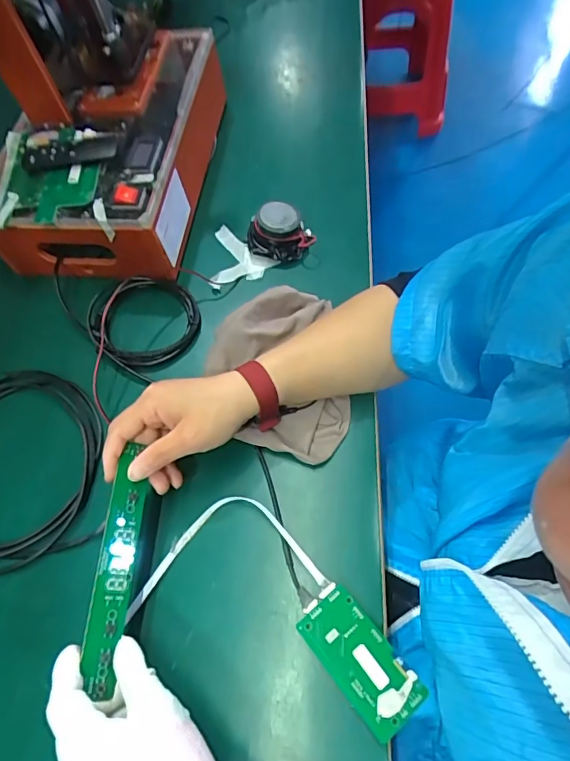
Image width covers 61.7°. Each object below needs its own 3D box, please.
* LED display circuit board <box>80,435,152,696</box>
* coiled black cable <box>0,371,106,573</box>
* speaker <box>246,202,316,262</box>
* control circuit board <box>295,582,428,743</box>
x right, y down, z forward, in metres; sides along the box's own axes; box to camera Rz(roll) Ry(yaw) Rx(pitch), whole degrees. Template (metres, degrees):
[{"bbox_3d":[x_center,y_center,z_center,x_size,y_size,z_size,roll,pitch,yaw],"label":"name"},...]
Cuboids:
[{"bbox_3d":[-0.124,0.135,0.357,0.029,0.006,0.169,17,63,-28],"label":"LED display circuit board"},{"bbox_3d":[-0.283,0.082,0.451,0.216,0.021,0.192,-14,62,-3],"label":"coiled black cable"},{"bbox_3d":[-0.006,-0.166,0.540,0.073,0.047,0.054,-8,61,0],"label":"speaker"},{"bbox_3d":[0.056,0.209,0.362,0.049,0.014,0.099,-37,66,-15],"label":"control circuit board"}]

